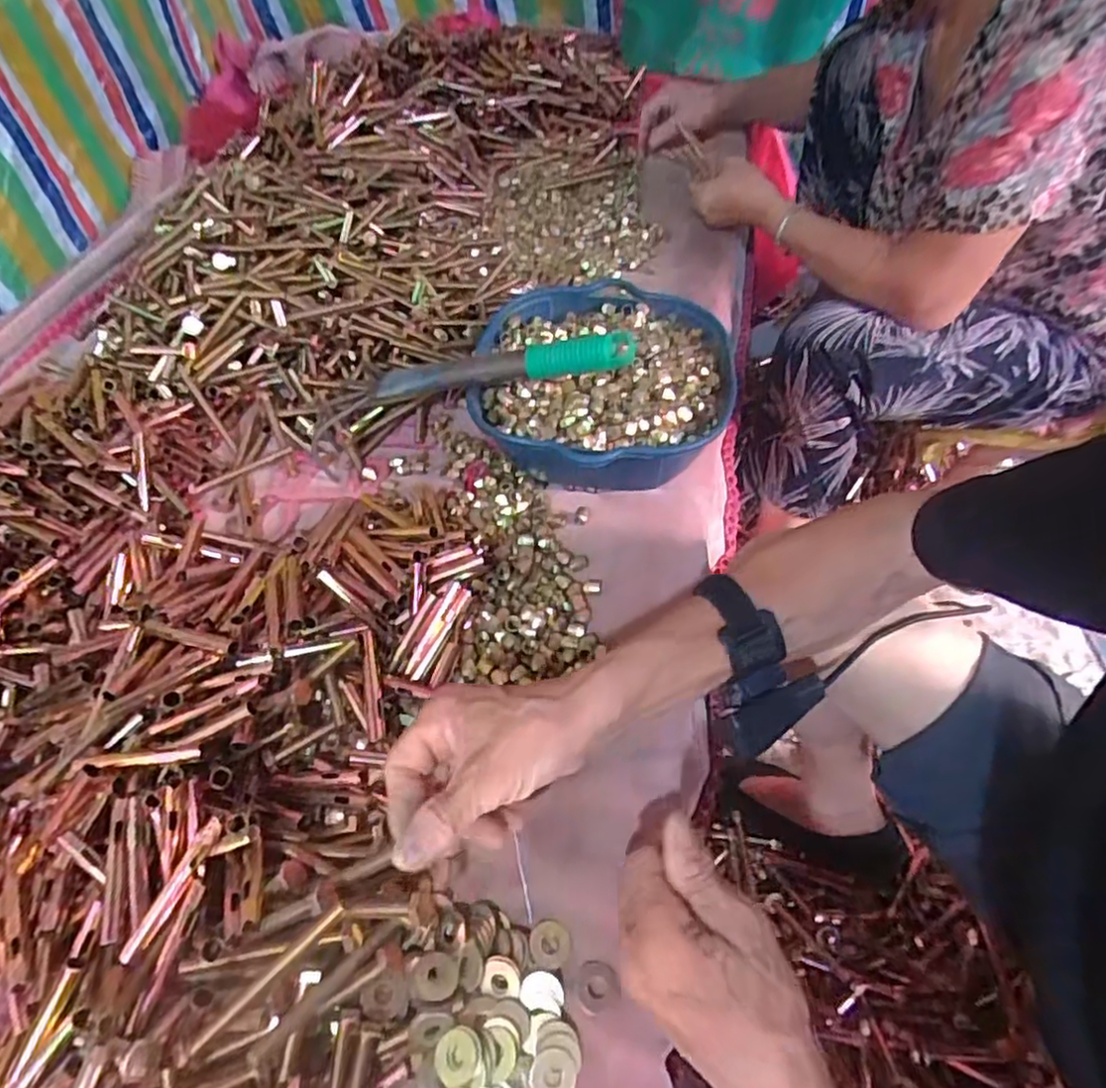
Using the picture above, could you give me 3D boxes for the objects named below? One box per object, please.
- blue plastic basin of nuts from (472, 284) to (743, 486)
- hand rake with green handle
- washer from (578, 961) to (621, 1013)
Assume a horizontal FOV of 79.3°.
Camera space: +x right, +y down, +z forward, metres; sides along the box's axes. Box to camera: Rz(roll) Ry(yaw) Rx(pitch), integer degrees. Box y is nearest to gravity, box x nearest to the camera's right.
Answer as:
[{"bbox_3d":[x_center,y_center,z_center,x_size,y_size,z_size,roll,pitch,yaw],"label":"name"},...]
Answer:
[{"bbox_3d":[0.049,-0.140,0.616,0.228,0.087,0.232,-3,53,4],"label":"blue plastic basin of nuts"},{"bbox_3d":[-0.092,-0.127,0.575,0.336,0.061,0.055,-7,50,28],"label":"hand rake with green handle"},{"bbox_3d":[0.026,0.254,0.383,0.023,0.004,0.025,-3,53,4],"label":"washer"}]

